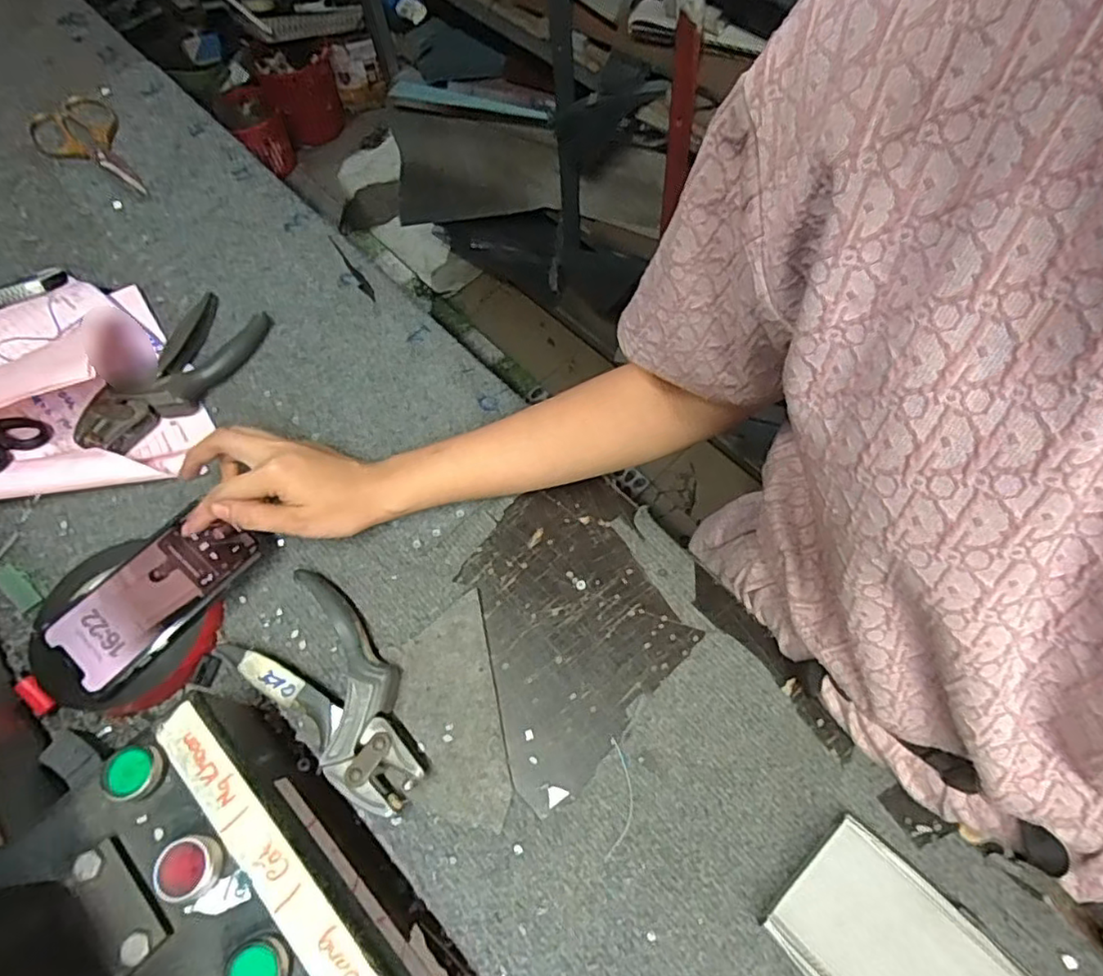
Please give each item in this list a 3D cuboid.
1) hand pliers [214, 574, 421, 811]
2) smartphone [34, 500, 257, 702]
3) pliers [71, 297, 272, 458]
[{"bbox_3d":[-0.143,0.133,0.424,0.162,0.022,0.079,38,72,18],"label":"hand pliers"},{"bbox_3d":[-0.280,0.072,0.437,0.074,0.009,0.134,35,66,14],"label":"smartphone"},{"bbox_3d":[-0.321,-0.099,0.538,0.068,0.018,0.170,22,68,12],"label":"pliers"}]

